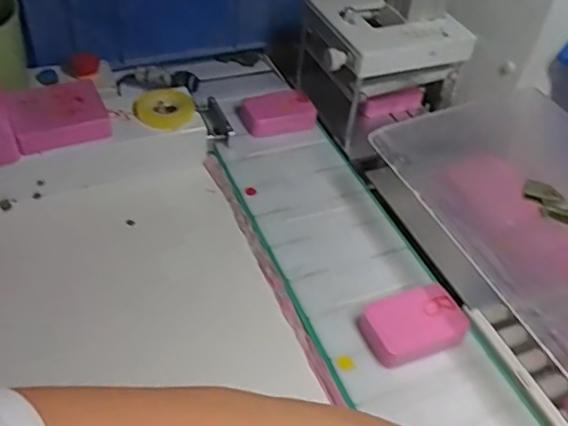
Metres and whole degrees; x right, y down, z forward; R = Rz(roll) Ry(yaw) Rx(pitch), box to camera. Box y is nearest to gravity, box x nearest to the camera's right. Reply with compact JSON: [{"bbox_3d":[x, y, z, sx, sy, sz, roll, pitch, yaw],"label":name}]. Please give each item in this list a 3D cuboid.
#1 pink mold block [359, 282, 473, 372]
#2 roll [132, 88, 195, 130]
[{"bbox_3d":[0.097,0.084,0.443,0.077,0.021,0.049,-12,47,-15],"label":"pink mold block"},{"bbox_3d":[-0.113,-0.099,0.560,0.056,0.018,0.054,3,44,-3],"label":"roll"}]

